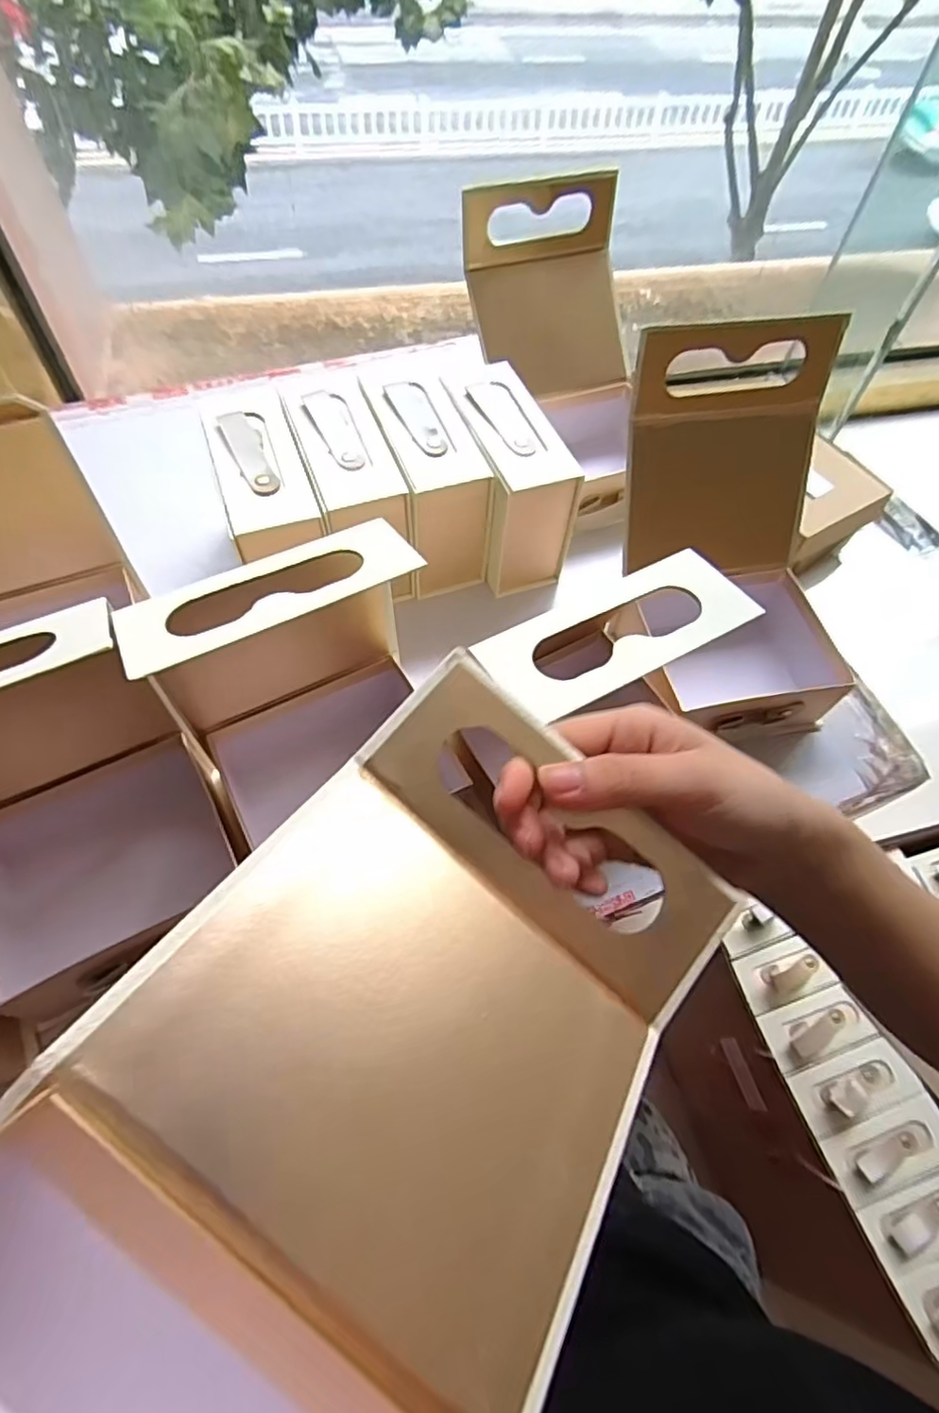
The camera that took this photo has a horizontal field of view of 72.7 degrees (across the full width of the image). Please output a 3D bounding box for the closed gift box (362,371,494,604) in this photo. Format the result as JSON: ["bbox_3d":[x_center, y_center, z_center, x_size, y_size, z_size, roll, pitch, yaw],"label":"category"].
[{"bbox_3d":[-0.037,-0.182,0.514,0.061,0.107,0.138,-16,61,-13],"label":"closed gift box"}]

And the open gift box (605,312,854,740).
[{"bbox_3d":[0.184,-0.093,0.447,0.148,0.250,0.184,-4,59,-6],"label":"open gift box"}]

